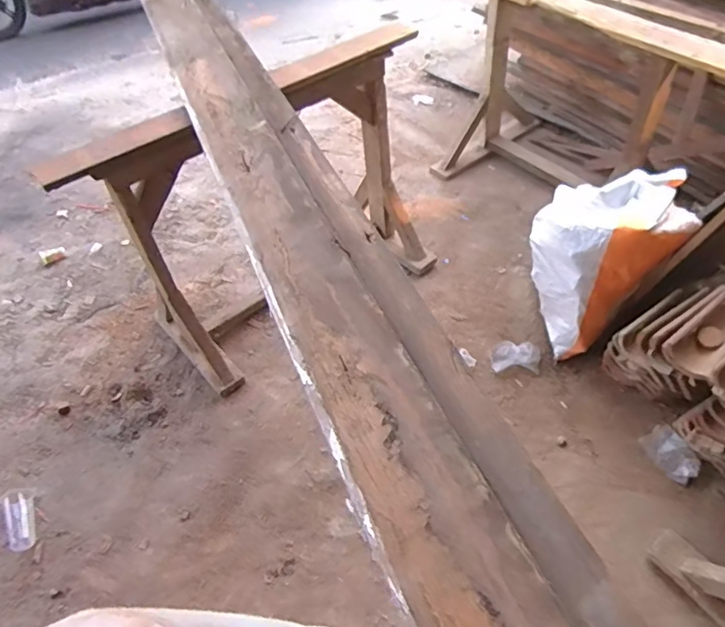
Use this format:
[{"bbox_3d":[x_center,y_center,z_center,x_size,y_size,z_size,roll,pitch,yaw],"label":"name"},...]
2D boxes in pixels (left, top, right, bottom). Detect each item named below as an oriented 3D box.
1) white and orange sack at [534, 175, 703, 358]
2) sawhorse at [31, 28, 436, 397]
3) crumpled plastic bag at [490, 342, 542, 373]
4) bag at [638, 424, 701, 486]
[{"bbox_3d":[0.760,-0.203,1.704,0.387,0.424,0.450,-11,49,-4],"label":"white and orange sack"},{"bbox_3d":[-0.237,-0.299,1.704,1.082,0.776,0.401,-30,53,-18],"label":"sawhorse"},{"bbox_3d":[0.498,0.140,1.741,0.157,0.063,0.123,10,52,15],"label":"crumpled plastic bag"},{"bbox_3d":[0.860,0.389,1.488,0.088,0.048,0.163,-19,51,-10],"label":"bag"}]

